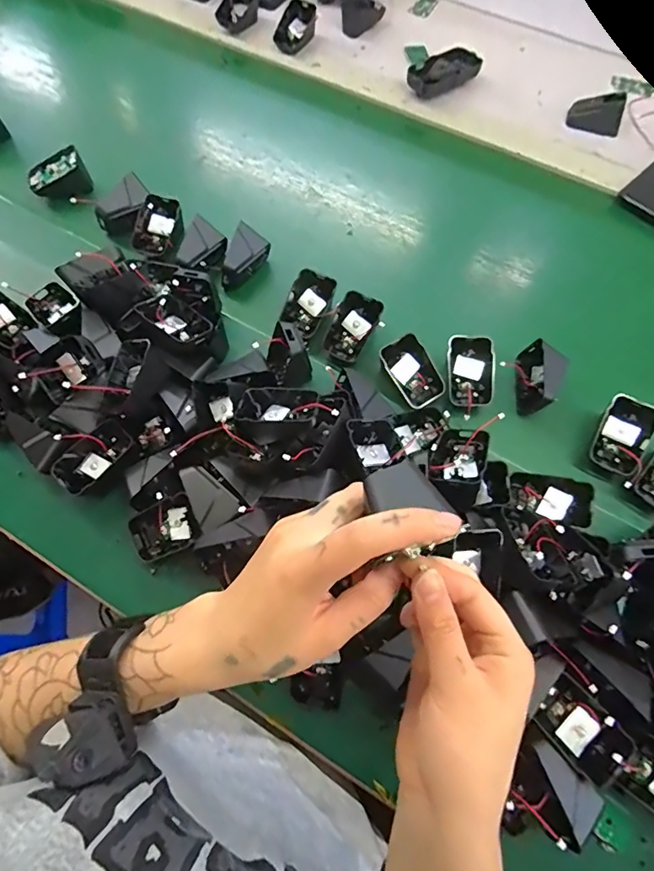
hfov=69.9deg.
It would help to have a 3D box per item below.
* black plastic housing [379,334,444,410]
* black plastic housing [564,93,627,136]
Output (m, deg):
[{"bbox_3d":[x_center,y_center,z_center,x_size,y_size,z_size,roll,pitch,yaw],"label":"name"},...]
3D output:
[{"bbox_3d":[0.084,-0.063,0.479,0.045,0.040,0.068,-35,92,-6],"label":"black plastic housing"},{"bbox_3d":[0.362,-0.431,0.627,0.068,0.039,0.031,24,70,10],"label":"black plastic housing"}]

